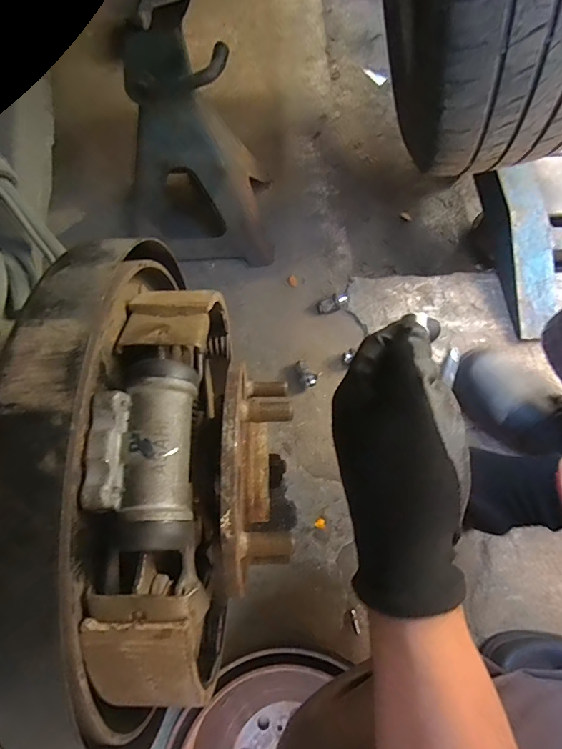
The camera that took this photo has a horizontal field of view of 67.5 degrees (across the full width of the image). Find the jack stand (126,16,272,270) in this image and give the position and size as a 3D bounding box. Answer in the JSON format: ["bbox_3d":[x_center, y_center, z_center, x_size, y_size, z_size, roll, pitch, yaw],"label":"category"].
[{"bbox_3d":[-0.134,-0.319,0.640,0.214,0.318,0.171,-12,67,-2],"label":"jack stand"}]

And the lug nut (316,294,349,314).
[{"bbox_3d":[0.087,-0.120,0.705,0.056,0.027,0.029,-10,67,-2],"label":"lug nut"}]

